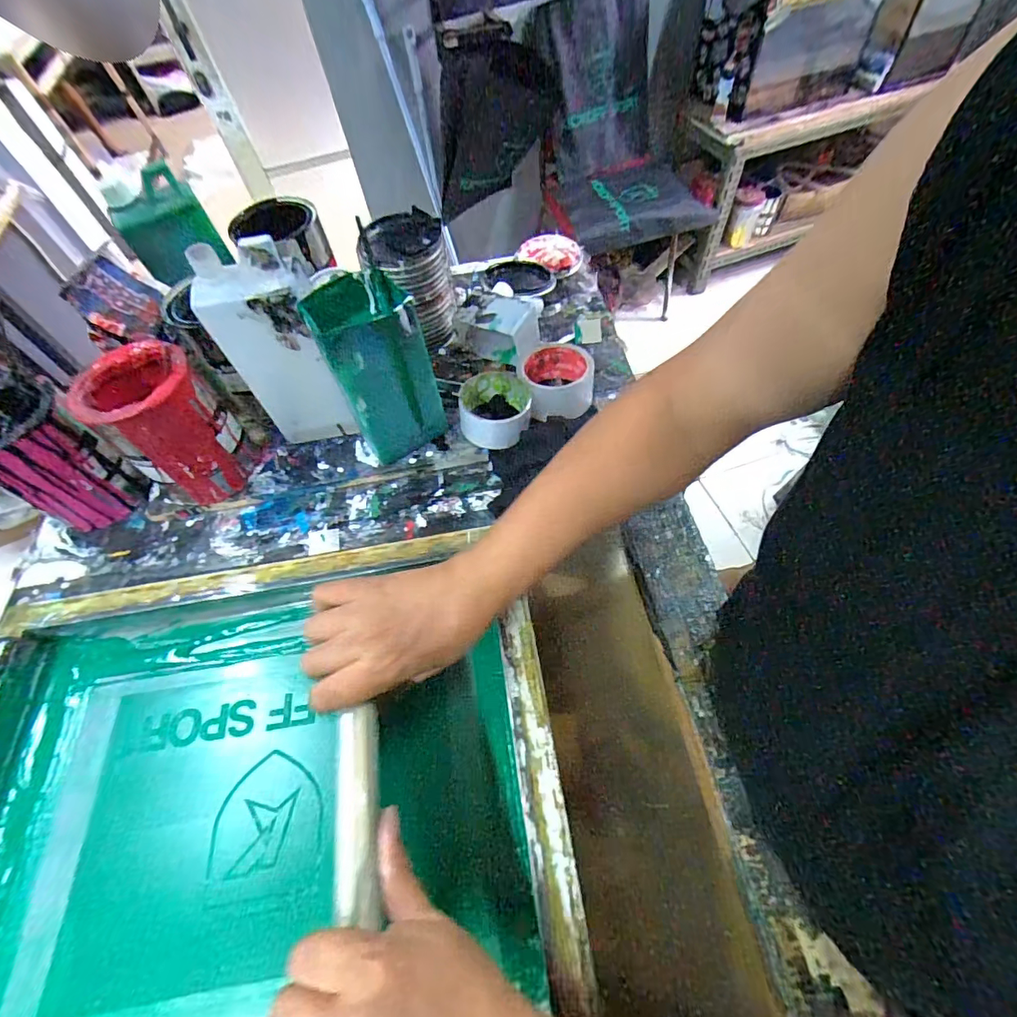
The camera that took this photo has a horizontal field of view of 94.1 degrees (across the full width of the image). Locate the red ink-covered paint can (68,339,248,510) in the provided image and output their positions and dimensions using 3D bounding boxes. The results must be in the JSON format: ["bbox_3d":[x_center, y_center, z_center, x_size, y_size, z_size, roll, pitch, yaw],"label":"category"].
[{"bbox_3d":[-0.362,-0.084,0.523,0.112,0.160,0.107,33,66,22],"label":"red ink-covered paint can"}]

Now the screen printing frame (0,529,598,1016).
[{"bbox_3d":[-0.203,0.228,0.379,0.483,0.053,0.400,-10,58,-2],"label":"screen printing frame"}]

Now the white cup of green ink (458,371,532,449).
[{"bbox_3d":[-0.015,-0.116,0.564,0.082,0.046,0.083,-2,58,4],"label":"white cup of green ink"}]

